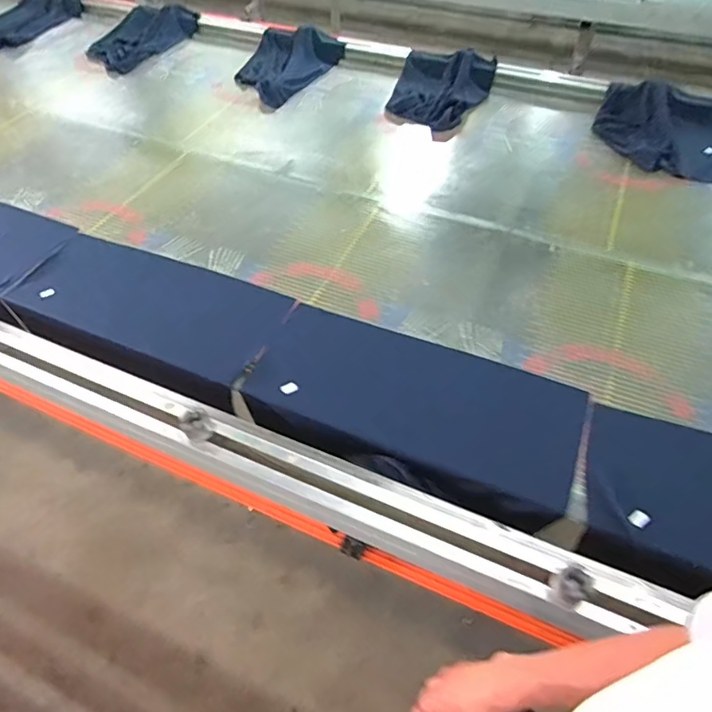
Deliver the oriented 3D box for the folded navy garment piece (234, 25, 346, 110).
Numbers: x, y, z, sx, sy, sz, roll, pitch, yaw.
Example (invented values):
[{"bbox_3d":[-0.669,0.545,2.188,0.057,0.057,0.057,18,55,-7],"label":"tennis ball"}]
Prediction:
[{"bbox_3d":[-0.204,-0.813,1.452,0.269,0.052,0.367,18,54,15],"label":"folded navy garment piece"}]

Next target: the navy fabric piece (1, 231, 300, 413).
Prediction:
[{"bbox_3d":[-0.374,-0.080,0.926,0.480,0.042,0.252,19,54,15],"label":"navy fabric piece"}]

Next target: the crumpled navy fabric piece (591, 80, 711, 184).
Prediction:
[{"bbox_3d":[0.722,-0.531,1.192,0.321,0.075,0.382,16,54,14],"label":"crumpled navy fabric piece"}]

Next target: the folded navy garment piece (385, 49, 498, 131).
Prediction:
[{"bbox_3d":[0.213,-0.696,1.350,0.251,0.069,0.297,16,54,14],"label":"folded navy garment piece"}]

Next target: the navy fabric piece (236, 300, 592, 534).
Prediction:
[{"bbox_3d":[0.078,0.072,0.790,0.491,0.024,0.249,18,53,14],"label":"navy fabric piece"}]

